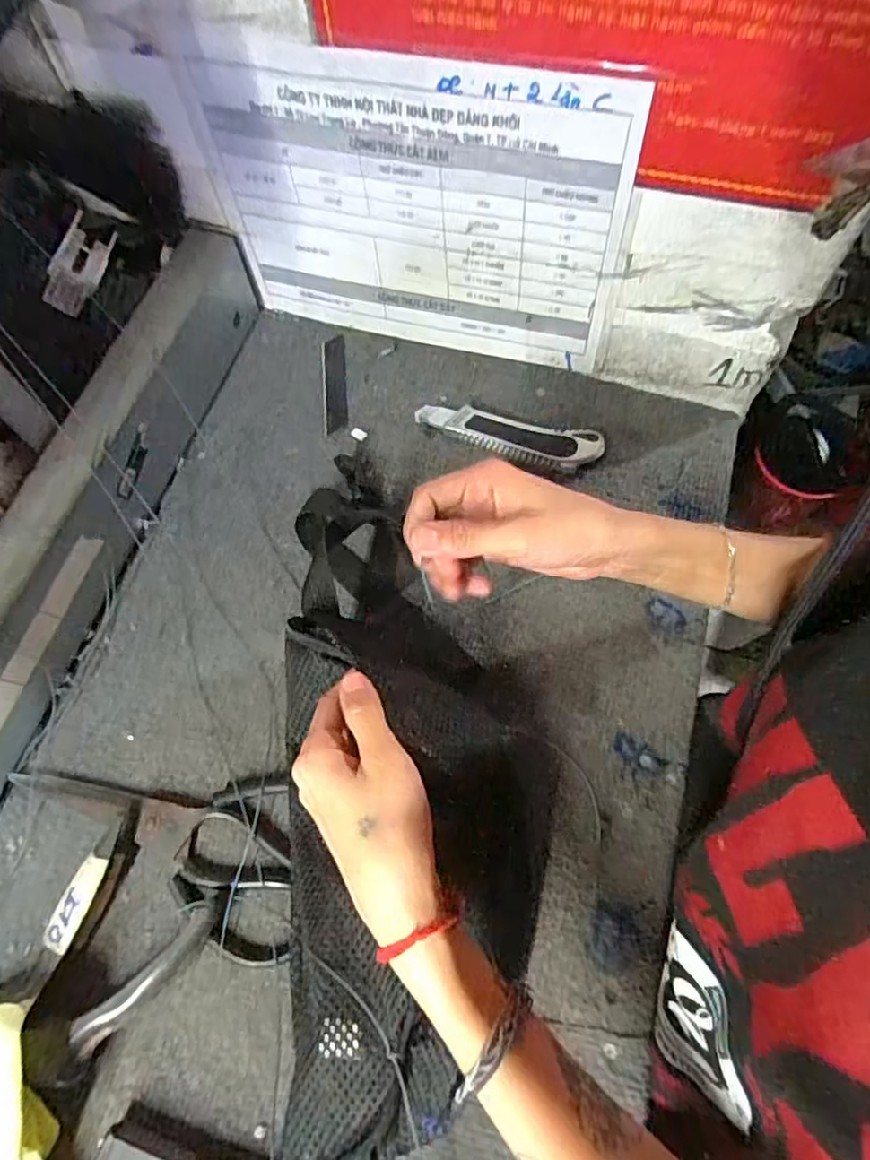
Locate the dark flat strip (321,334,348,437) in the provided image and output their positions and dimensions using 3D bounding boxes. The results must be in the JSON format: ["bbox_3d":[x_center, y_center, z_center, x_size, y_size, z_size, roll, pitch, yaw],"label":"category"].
[{"bbox_3d":[-0.086,-0.168,0.535,0.020,0.004,0.096,-4,70,-2],"label":"dark flat strip"}]

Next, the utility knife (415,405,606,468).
[{"bbox_3d":[0.055,-0.112,0.493,0.146,0.020,0.032,15,67,8],"label":"utility knife"}]

